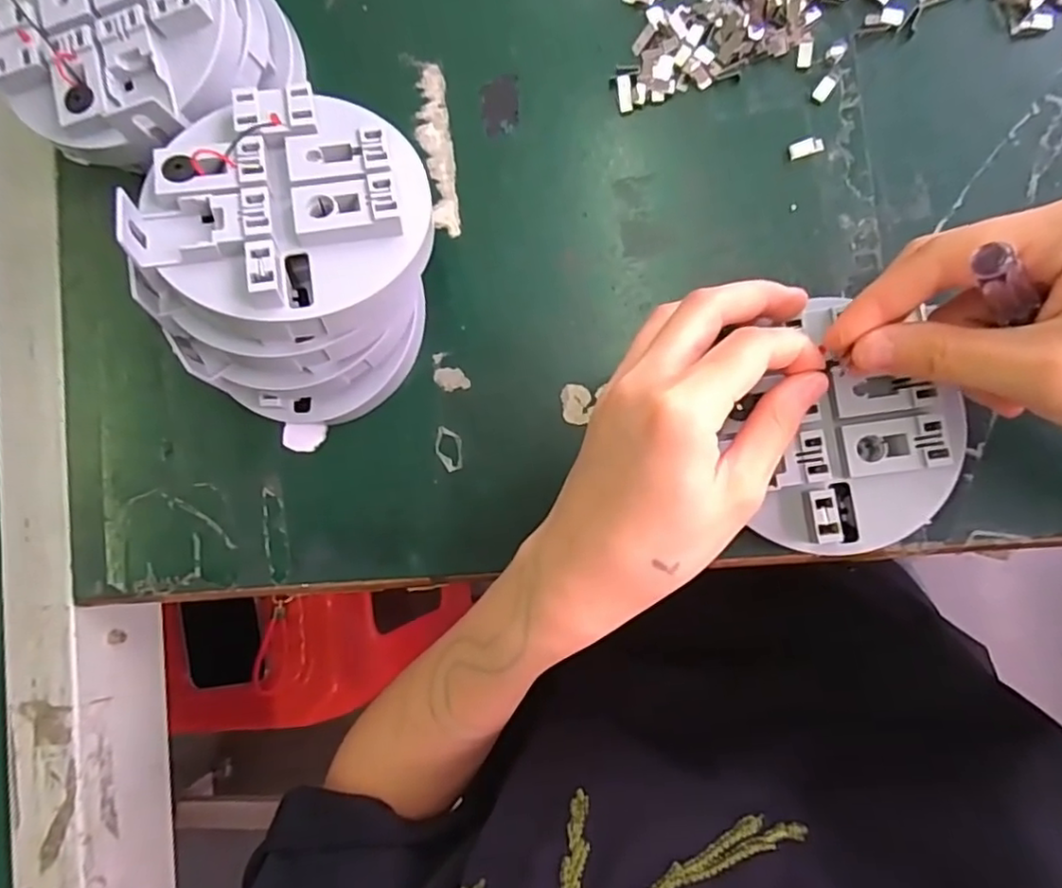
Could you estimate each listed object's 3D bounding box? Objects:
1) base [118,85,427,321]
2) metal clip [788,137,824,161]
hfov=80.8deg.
[{"bbox_3d":[-0.087,-0.086,0.231,0.098,0.023,0.095,31,76,3],"label":"base"},{"bbox_3d":[0.121,-0.130,0.274,0.015,0.004,0.007,-14,86,6],"label":"metal clip"}]

